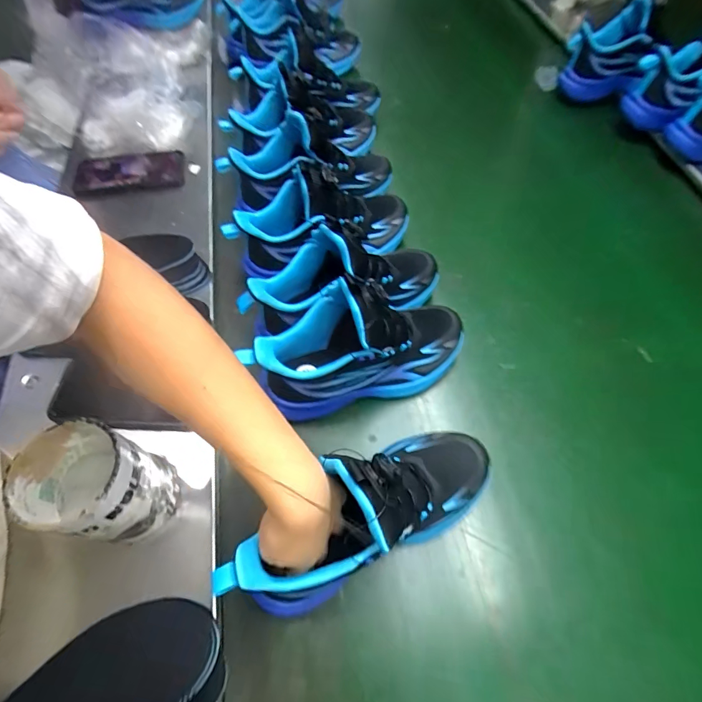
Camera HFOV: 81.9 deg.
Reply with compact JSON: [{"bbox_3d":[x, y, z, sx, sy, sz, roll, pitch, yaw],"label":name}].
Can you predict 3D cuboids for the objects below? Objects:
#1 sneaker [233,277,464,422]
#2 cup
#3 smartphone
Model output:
[{"bbox_3d":[0.017,-0.009,0.435,0.238,0.143,0.090,-13,61,-8],"label":"sneaker"},{"bbox_3d":[-0.213,0.116,0.347,0.086,0.111,0.075,11,59,8],"label":"cup"},{"bbox_3d":[-0.353,-0.287,0.645,0.164,0.006,0.091,-10,59,-4],"label":"smartphone"}]

